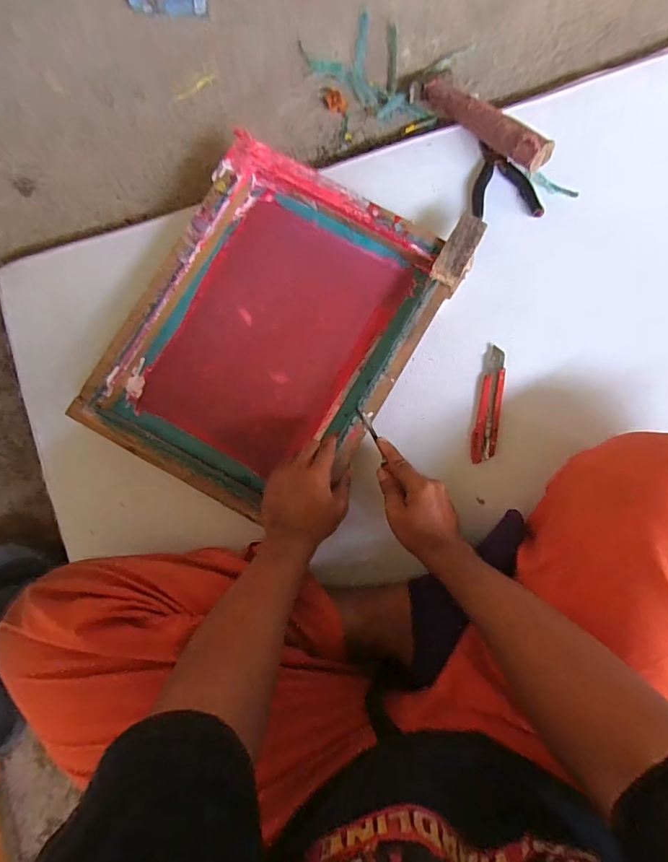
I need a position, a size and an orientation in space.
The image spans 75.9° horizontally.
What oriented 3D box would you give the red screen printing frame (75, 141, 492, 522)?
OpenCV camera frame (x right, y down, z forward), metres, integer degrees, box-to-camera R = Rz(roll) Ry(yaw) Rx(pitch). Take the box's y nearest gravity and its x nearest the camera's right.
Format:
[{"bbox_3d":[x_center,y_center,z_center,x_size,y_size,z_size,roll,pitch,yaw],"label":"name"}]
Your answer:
[{"bbox_3d":[-0.077,-0.131,0.584,0.346,0.061,0.444,29,87,1],"label":"red screen printing frame"}]

